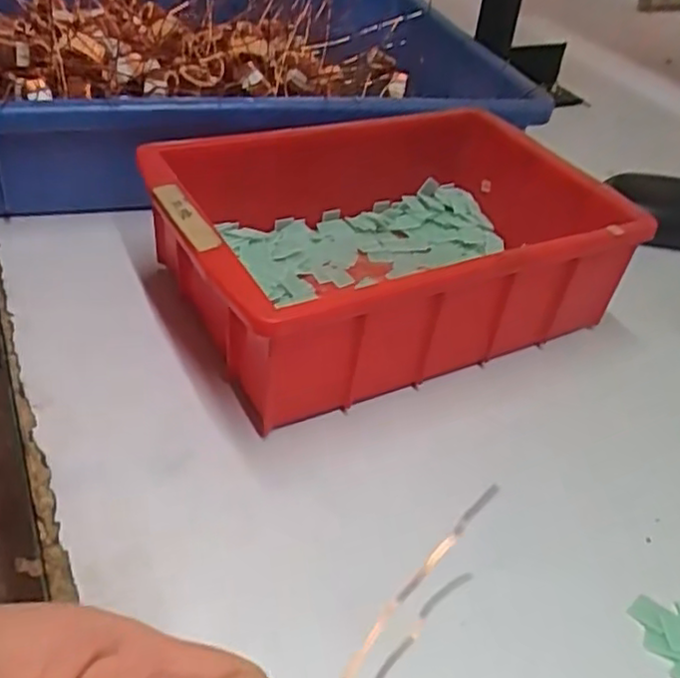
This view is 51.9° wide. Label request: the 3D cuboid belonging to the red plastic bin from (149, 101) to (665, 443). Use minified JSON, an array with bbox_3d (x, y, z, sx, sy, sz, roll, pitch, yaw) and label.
[{"bbox_3d":[0.017,-0.043,0.322,0.188,0.066,0.133,-15,44,-26],"label":"red plastic bin"}]

